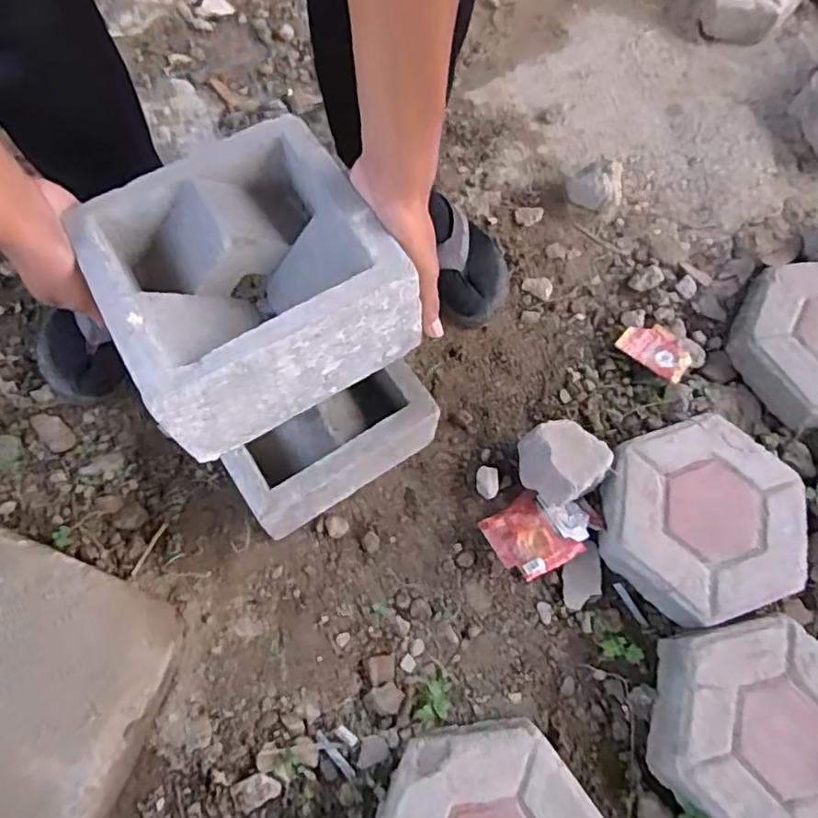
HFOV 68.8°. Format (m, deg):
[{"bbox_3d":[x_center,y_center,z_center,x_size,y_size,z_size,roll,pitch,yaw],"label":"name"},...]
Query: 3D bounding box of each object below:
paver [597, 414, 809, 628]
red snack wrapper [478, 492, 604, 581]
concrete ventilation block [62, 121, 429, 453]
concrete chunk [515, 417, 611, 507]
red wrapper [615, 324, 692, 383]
[{"bbox_3d":[0.311,0.115,0.638,0.210,0.051,0.196,-20,69,-6],"label":"paver"},{"bbox_3d":[0.143,0.125,0.634,0.117,0.030,0.081,-28,70,-10],"label":"red snack wrapper"},{"bbox_3d":[-0.124,-0.101,0.463,0.193,0.089,0.193,-29,70,-10],"label":"concrete ventilation block"},{"bbox_3d":[0.163,0.058,0.651,0.090,0.069,0.077,44,72,12],"label":"concrete chunk"},{"bbox_3d":[0.303,-0.075,0.730,0.084,0.006,0.057,38,72,16],"label":"red wrapper"}]

